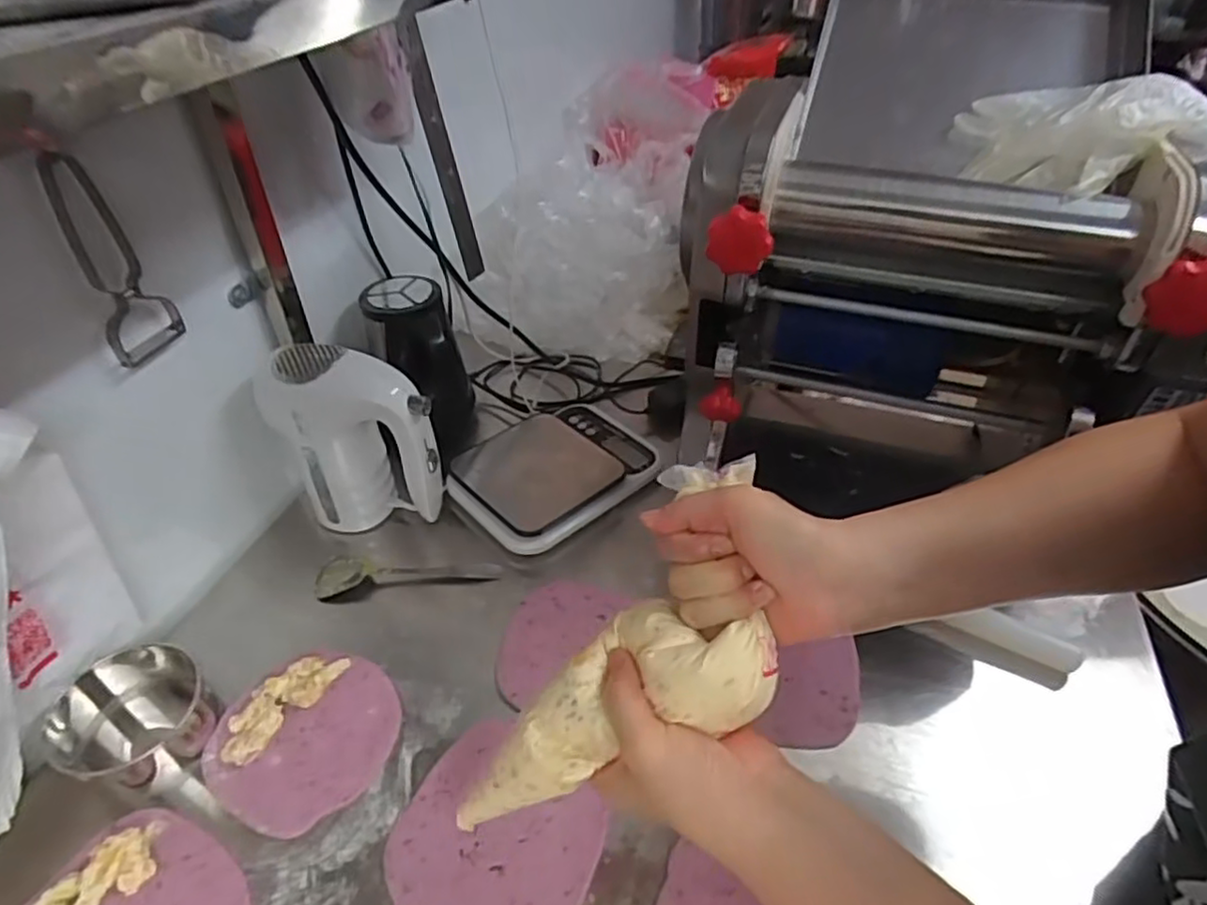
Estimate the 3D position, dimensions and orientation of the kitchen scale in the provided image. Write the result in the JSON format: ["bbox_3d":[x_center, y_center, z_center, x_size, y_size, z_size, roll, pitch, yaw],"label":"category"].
[{"bbox_3d":[-0.046,0.010,0.722,0.218,0.038,0.145,-30,51,-31],"label":"kitchen scale"}]

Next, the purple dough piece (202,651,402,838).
[{"bbox_3d":[-0.226,0.209,0.514,0.123,0.013,0.129,2,42,-1],"label":"purple dough piece"}]

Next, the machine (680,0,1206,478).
[{"bbox_3d":[0.277,-0.151,0.622,0.360,0.466,0.370,16,43,15],"label":"machine"}]

